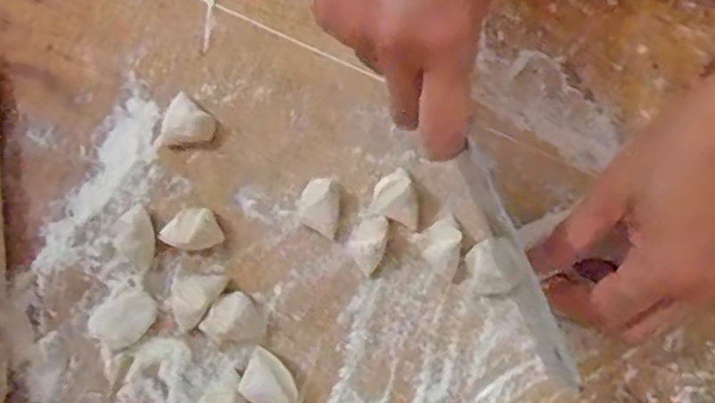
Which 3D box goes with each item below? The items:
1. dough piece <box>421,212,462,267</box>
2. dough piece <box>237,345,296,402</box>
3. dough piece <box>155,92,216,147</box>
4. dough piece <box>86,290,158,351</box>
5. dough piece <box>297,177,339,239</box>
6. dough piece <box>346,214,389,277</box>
[{"bbox_3d":[0.047,0.021,0.366,0.018,0.014,0.028,38,79,7],"label":"dough piece"},{"bbox_3d":[-0.046,0.096,0.349,0.030,0.016,0.027,23,78,4],"label":"dough piece"},{"bbox_3d":[-0.102,-0.042,0.377,0.027,0.015,0.030,40,80,7],"label":"dough piece"},{"bbox_3d":[-0.130,0.065,0.356,0.036,0.015,0.026,-37,81,-9],"label":"dough piece"},{"bbox_3d":[-0.022,0.002,0.367,0.023,0.019,0.029,10,77,1],"label":"dough piece"},{"bbox_3d":[0.005,0.022,0.361,0.021,0.023,0.034,22,78,4],"label":"dough piece"}]

